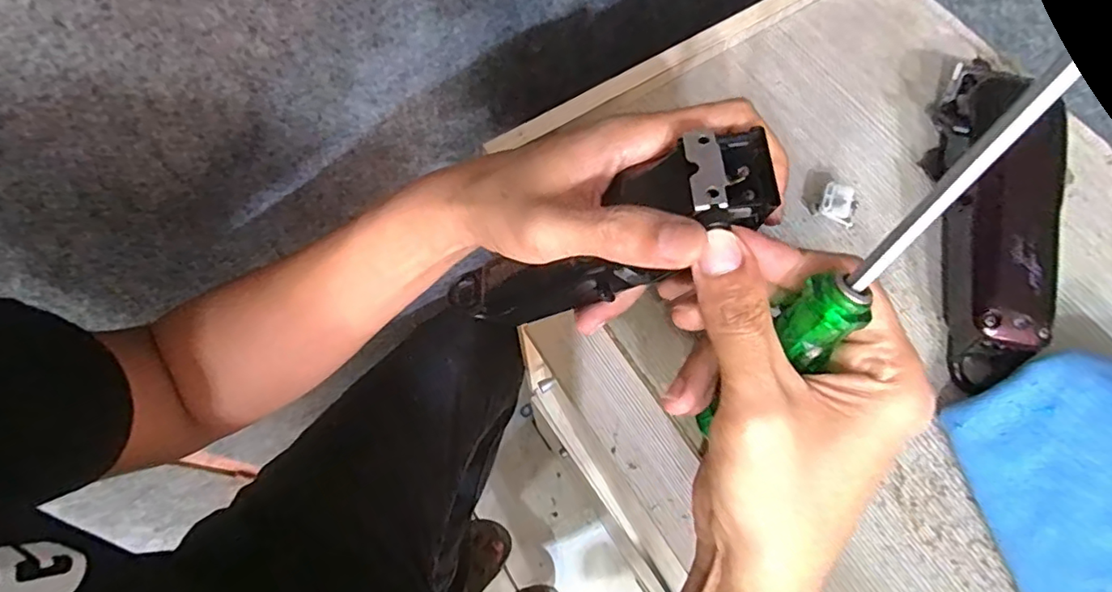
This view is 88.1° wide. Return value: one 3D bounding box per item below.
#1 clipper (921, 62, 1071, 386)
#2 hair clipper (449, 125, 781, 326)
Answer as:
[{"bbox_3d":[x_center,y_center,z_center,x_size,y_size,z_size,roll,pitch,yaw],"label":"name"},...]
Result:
[{"bbox_3d":[0.220,-0.046,0.288,0.034,0.053,0.176,9,67,3],"label":"clipper"},{"bbox_3d":[0.016,-0.018,0.270,0.037,0.173,0.041,15,60,-40],"label":"hair clipper"}]

